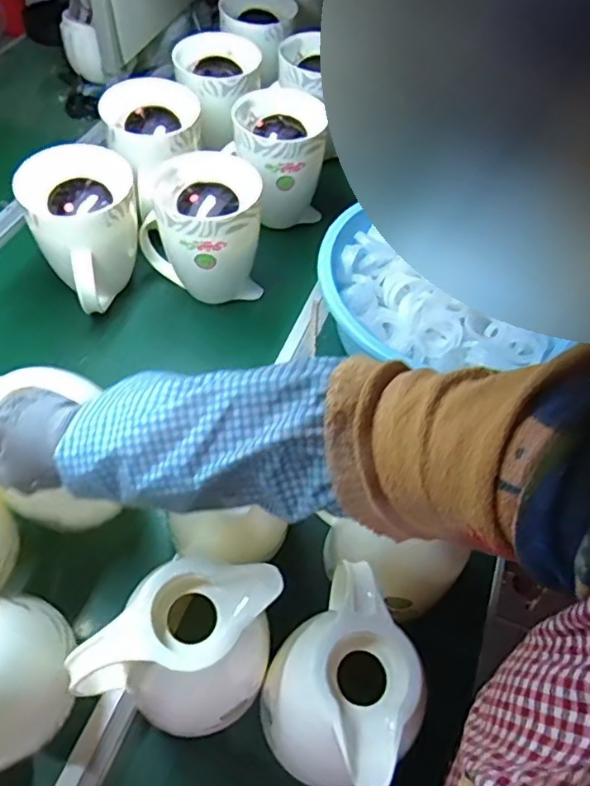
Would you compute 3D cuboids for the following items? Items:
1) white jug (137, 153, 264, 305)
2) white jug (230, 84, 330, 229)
[{"bbox_3d":[-0.135,-0.233,0.879,0.171,0.180,0.155,-17,59,-16],"label":"white jug"},{"bbox_3d":[-0.028,-0.390,1.000,0.153,0.179,0.153,-7,57,-10],"label":"white jug"}]

